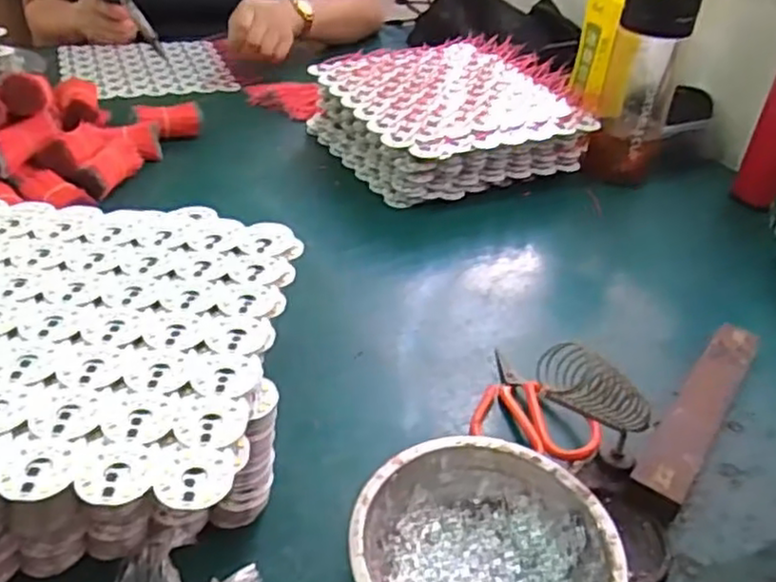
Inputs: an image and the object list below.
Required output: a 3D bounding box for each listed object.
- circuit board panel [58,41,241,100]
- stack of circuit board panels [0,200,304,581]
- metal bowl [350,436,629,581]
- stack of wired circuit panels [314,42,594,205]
[{"bbox_3d":[-0.331,-0.307,0.957,0.211,0.006,0.201,-11,41,-22],"label":"circuit board panel"},{"bbox_3d":[-0.170,0.048,0.392,0.220,0.104,0.243,2,36,-6],"label":"stack of circuit board panels"},{"bbox_3d":[0.046,0.134,0.342,0.123,0.041,0.123,4,36,-3],"label":"metal bowl"},{"bbox_3d":[0.073,-0.191,0.765,0.266,0.082,0.227,-11,39,-22],"label":"stack of wired circuit panels"}]

